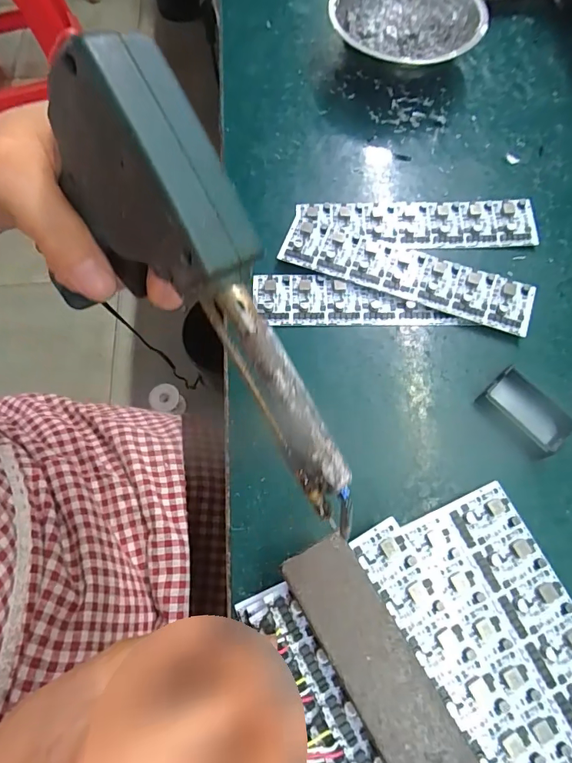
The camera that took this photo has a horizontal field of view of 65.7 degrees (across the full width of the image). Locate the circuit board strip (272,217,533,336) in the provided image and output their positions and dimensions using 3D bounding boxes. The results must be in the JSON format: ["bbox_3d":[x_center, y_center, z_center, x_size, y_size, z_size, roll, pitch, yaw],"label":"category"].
[{"bbox_3d":[0.083,-0.076,0.312,0.172,0.009,0.040,20,71,9],"label":"circuit board strip"}]

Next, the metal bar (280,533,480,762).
[{"bbox_3d":[0.062,0.161,0.185,0.034,0.006,0.196,-30,71,-9],"label":"metal bar"}]

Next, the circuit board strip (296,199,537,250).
[{"bbox_3d":[0.096,-0.117,0.328,0.168,0.006,0.039,0,69,1],"label":"circuit board strip"}]

